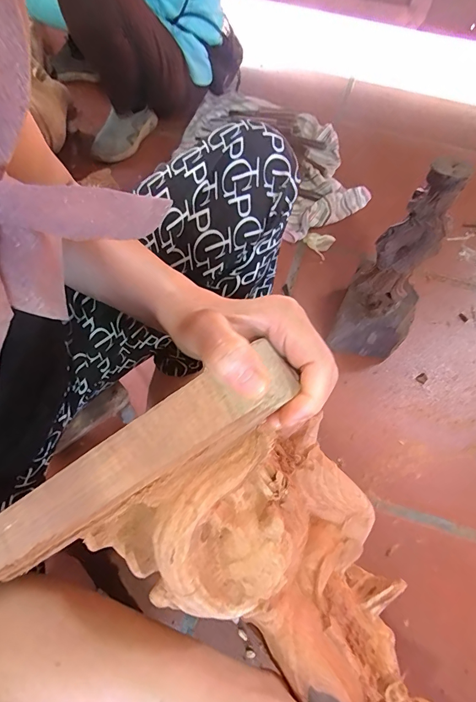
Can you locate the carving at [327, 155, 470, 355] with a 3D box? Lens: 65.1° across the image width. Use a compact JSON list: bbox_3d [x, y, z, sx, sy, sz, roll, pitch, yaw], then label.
[{"bbox_3d":[0.257,-0.106,0.598,0.131,0.353,0.108,22,64,6],"label":"carving"}]

